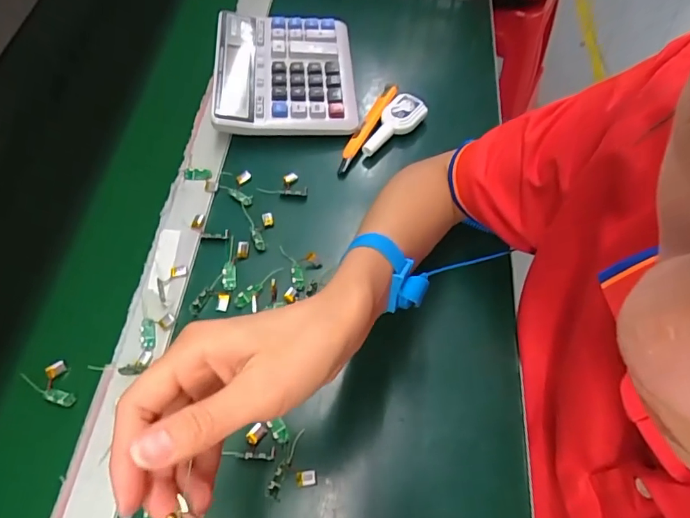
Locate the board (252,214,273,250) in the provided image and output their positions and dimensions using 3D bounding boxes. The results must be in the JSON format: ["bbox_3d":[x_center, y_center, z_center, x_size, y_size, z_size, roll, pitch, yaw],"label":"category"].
[{"bbox_3d":[-0.082,-0.029,0.475,0.016,0.004,0.040,9,60,7],"label":"board"}]

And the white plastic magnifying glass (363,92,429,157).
[{"bbox_3d":[0.051,-0.149,0.532,0.039,0.017,0.088,38,67,21],"label":"white plastic magnifying glass"}]

